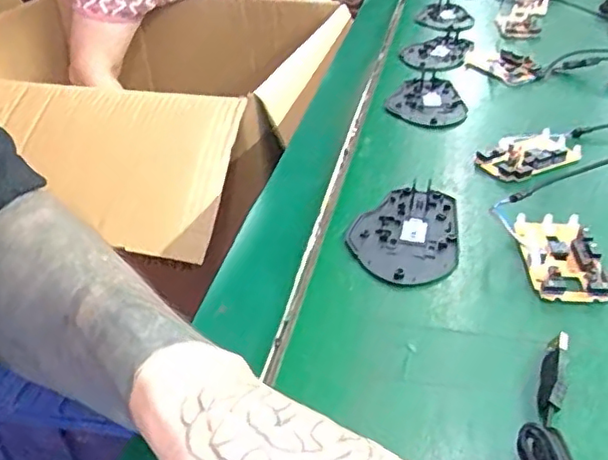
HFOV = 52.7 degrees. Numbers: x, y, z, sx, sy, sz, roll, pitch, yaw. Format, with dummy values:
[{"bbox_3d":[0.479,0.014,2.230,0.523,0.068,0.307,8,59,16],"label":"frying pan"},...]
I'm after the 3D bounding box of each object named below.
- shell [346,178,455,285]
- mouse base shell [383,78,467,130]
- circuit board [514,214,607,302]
[{"bbox_3d":[0.069,0.002,0.428,0.071,0.011,0.105,5,35,10],"label":"shell"},{"bbox_3d":[0.120,-0.128,0.613,0.074,0.007,0.116,2,35,6],"label":"mouse base shell"},{"bbox_3d":[0.164,0.016,0.395,0.045,0.014,0.076,0,35,3],"label":"circuit board"}]

